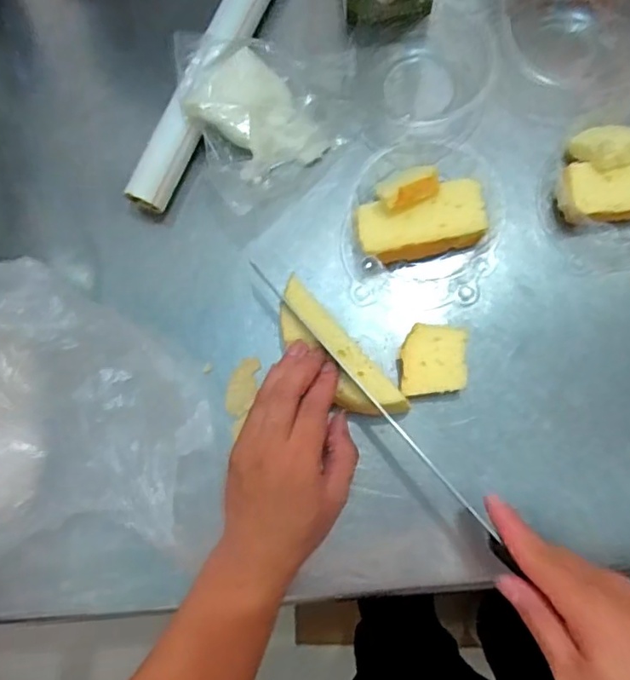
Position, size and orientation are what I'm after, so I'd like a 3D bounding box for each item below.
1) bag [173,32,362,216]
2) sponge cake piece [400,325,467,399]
[{"bbox_3d":[-0.038,-0.188,0.441,0.123,0.041,0.129,-24,81,1],"label":"bag"},{"bbox_3d":[0.086,0.016,0.419,0.044,0.025,0.050,4,83,4],"label":"sponge cake piece"}]

